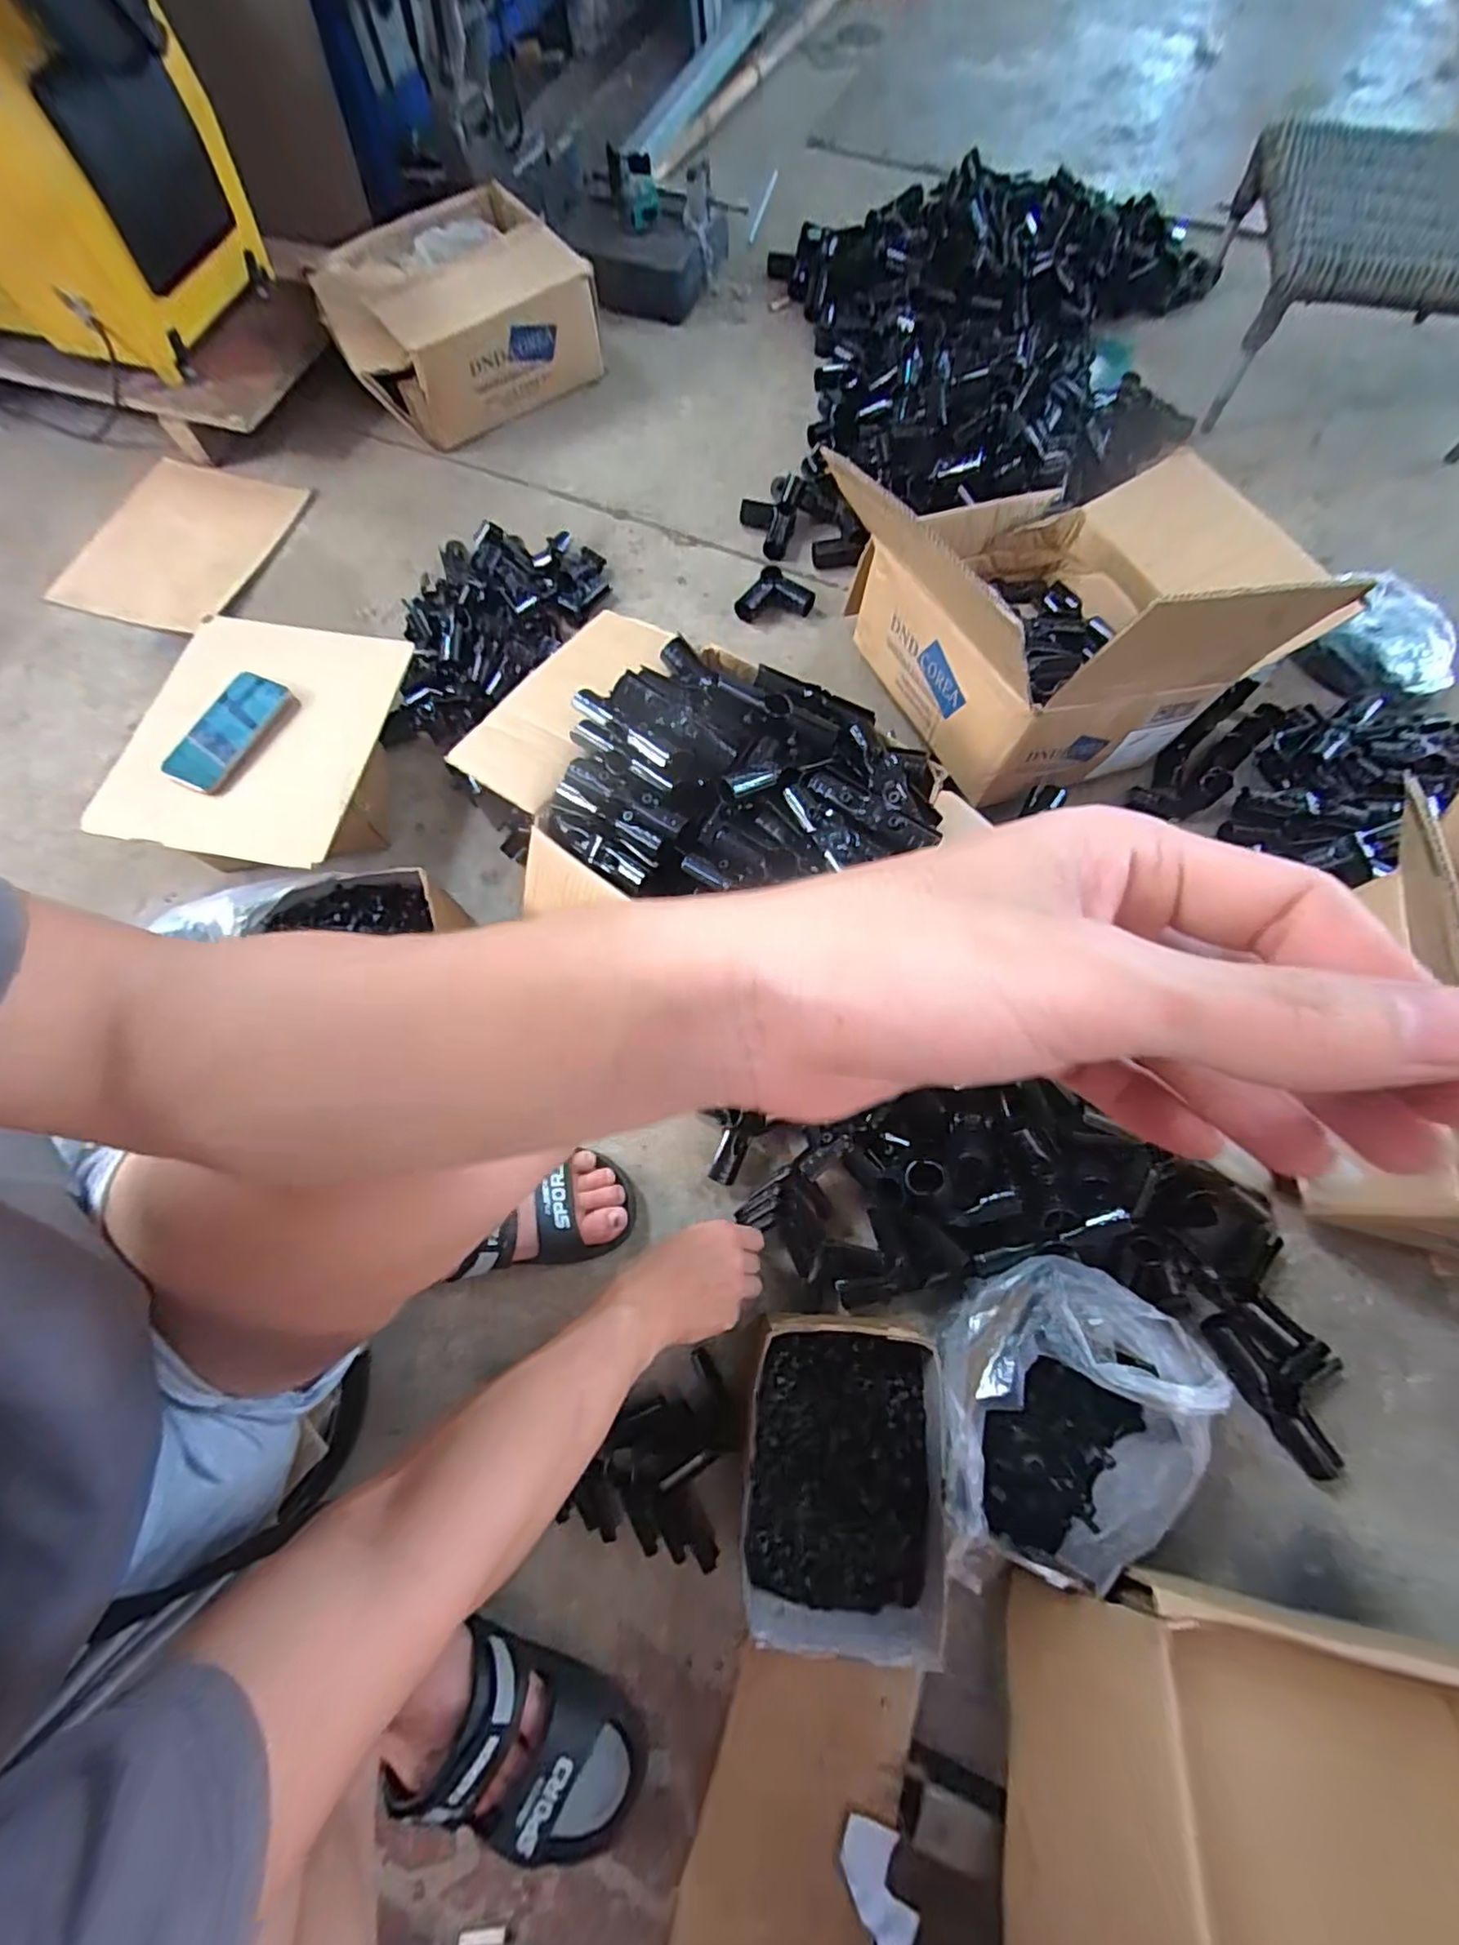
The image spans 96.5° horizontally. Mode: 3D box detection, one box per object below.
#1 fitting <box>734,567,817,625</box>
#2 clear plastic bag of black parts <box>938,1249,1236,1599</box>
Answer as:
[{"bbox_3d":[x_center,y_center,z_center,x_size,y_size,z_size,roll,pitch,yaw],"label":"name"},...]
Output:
[{"bbox_3d":[0.067,-0.509,0.898,0.084,0.034,0.085,33,73,11],"label":"fitting"},{"bbox_3d":[0.257,0.368,0.528,0.192,0.135,0.231,35,74,12],"label":"clear plastic bag of black parts"}]

